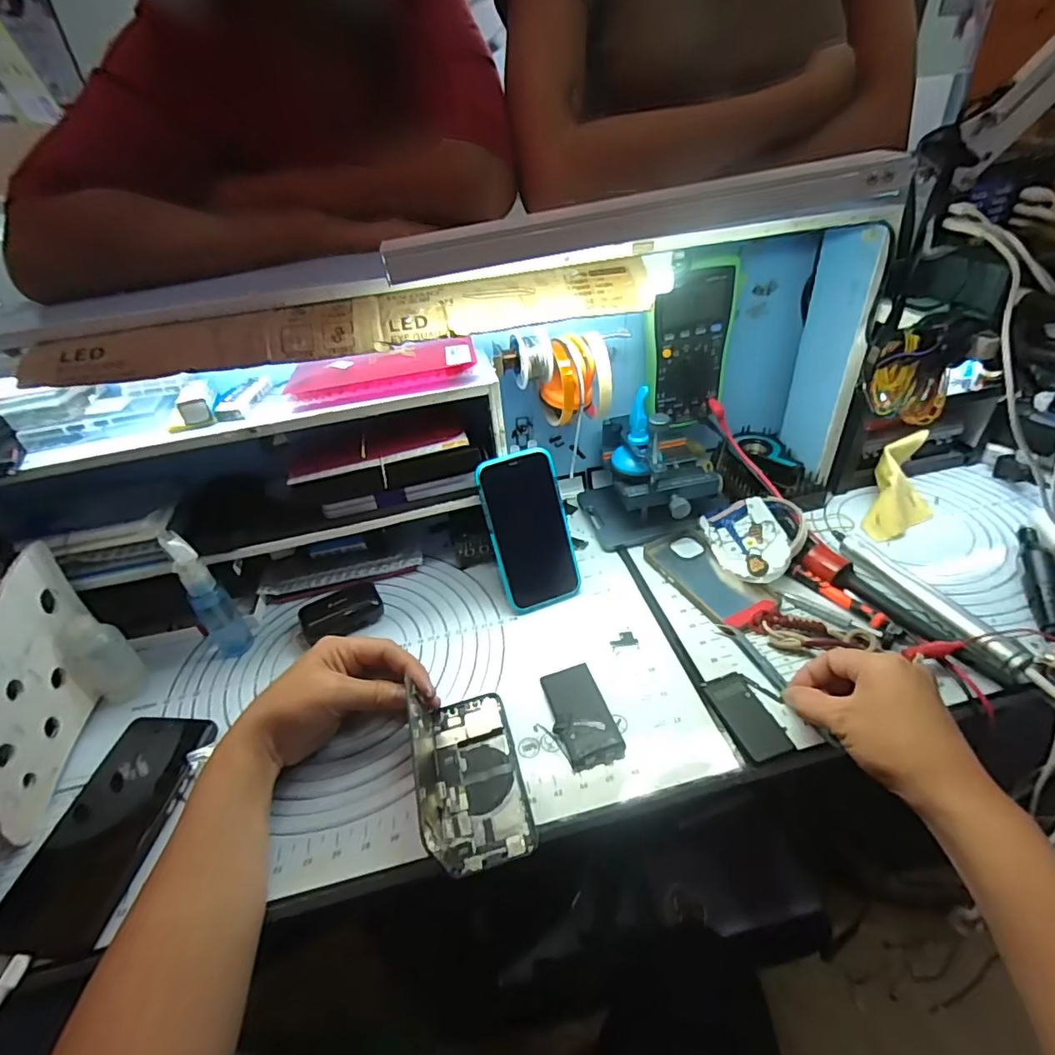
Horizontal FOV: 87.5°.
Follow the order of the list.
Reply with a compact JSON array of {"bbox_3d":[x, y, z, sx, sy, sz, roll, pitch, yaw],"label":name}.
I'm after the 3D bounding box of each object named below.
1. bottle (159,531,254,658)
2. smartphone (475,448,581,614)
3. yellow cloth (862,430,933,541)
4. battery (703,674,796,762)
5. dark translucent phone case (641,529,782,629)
[{"bbox_3d":[-0.285,0.059,0.489,0.029,0.125,0.033,-33,45,-30],"label":"bottle"},{"bbox_3d":[0.003,0.003,0.527,0.076,0.148,0.006,-17,11,-12],"label":"smartphone"},{"bbox_3d":[0.410,-0.039,0.601,0.059,0.044,0.145,17,65,27],"label":"yellow cloth"},{"bbox_3d":[0.172,0.147,0.433,0.036,0.005,0.072,-14,39,-10],"label":"battery"},{"bbox_3d":[0.179,0.048,0.548,0.068,0.014,0.138,-21,40,-18],"label":"dark translucent phone case"}]

